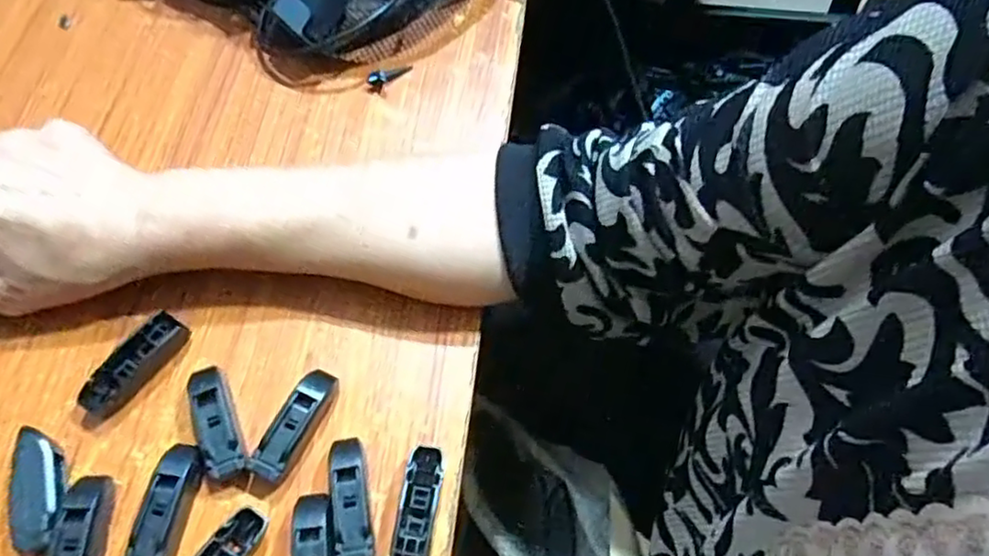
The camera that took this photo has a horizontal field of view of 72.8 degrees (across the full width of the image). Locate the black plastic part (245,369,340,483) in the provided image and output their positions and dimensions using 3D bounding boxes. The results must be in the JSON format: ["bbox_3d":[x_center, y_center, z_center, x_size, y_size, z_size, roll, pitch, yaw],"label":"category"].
[{"bbox_3d":[-0.093,0.069,0.317,0.019,0.014,0.055,26,66,10],"label":"black plastic part"}]

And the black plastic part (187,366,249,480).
[{"bbox_3d":[-0.130,0.067,0.315,0.020,0.017,0.055,-23,67,-13],"label":"black plastic part"}]

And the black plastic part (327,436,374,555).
[{"bbox_3d":[-0.065,0.100,0.304,0.018,0.014,0.056,-7,65,-6],"label":"black plastic part"}]

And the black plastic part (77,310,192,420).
[{"bbox_3d":[-0.175,0.042,0.326,0.018,0.014,0.056,33,68,13],"label":"black plastic part"}]

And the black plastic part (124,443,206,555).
[{"bbox_3d":[-0.146,0.102,0.298,0.016,0.016,0.055,11,64,3],"label":"black plastic part"}]

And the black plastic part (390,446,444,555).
[{"bbox_3d":[-0.035,0.105,0.303,0.017,0.016,0.055,10,64,2],"label":"black plastic part"}]

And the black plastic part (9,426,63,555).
[{"bbox_3d":[-0.202,0.094,0.300,0.022,0.015,0.054,-15,66,-9],"label":"black plastic part"}]

